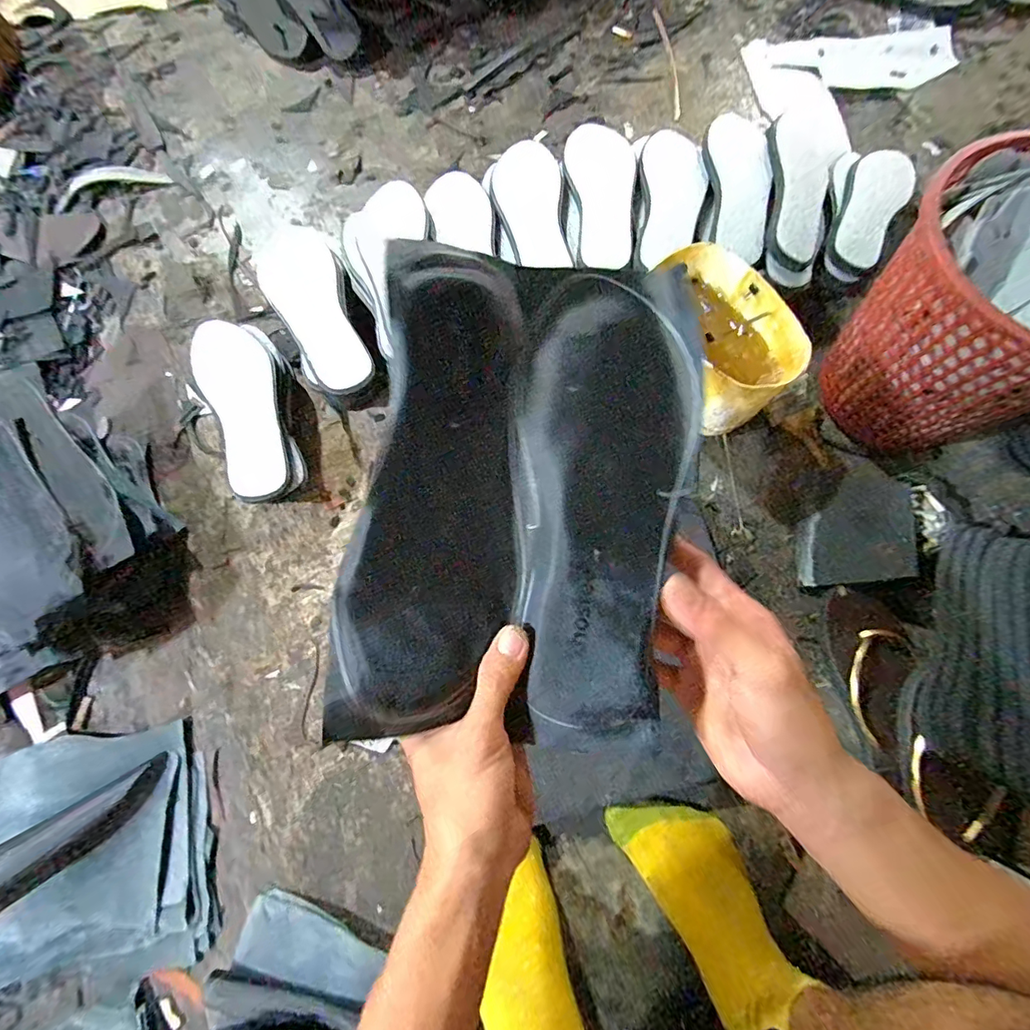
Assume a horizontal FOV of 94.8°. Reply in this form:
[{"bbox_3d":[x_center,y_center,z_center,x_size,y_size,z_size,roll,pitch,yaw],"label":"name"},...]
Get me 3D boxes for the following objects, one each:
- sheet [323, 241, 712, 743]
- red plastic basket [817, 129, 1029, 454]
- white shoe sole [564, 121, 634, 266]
[{"bbox_3d":[0.005,-0.012,0.265,0.174,0.049,0.260,8,78,1],"label":"sheet"},{"bbox_3d":[0.496,-0.210,0.509,0.249,0.242,0.246,-24,75,-7],"label":"red plastic basket"},{"bbox_3d":[0.121,-0.432,0.635,0.086,0.018,0.233,-5,73,-2],"label":"white shoe sole"}]

